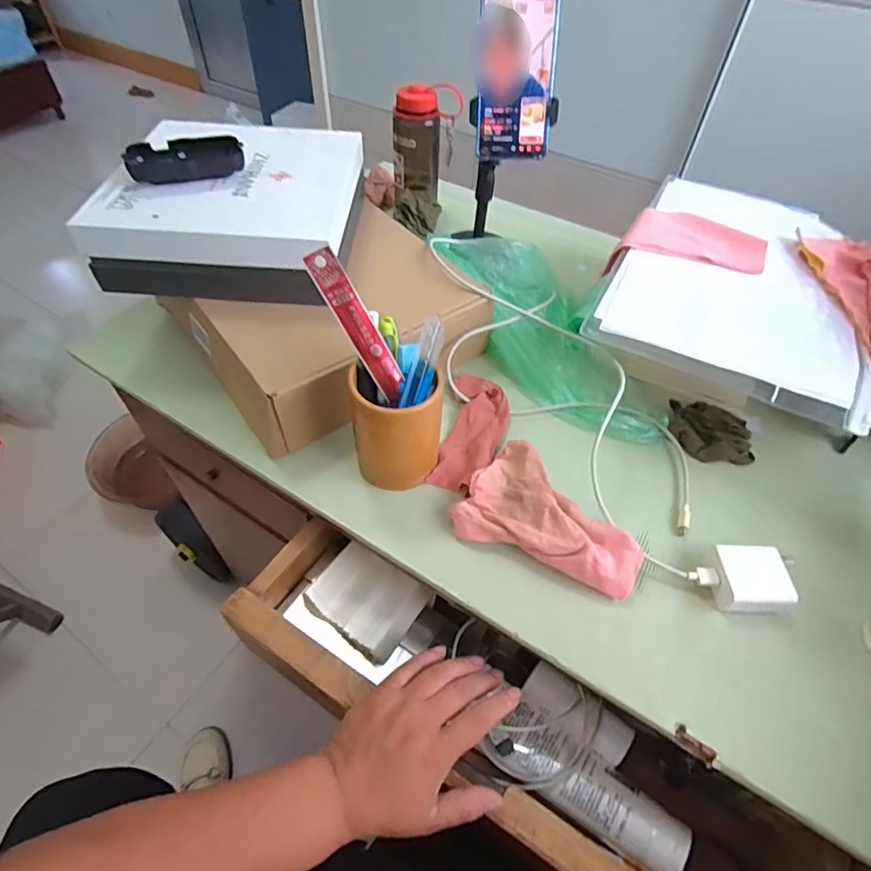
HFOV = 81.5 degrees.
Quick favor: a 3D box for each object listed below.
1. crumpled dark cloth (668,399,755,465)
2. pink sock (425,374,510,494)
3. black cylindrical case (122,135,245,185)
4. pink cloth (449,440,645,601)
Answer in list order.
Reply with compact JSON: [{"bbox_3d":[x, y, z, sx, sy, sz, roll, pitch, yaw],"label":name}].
[{"bbox_3d":[0.279,-0.003,0.512,0.087,0.026,0.052,28,55,19],"label":"crumpled dark cloth"},{"bbox_3d":[0.040,-0.005,0.517,0.061,0.014,0.146,12,52,7],"label":"pink sock"},{"bbox_3d":[-0.255,-0.284,0.518,0.110,0.024,0.052,-9,52,-10],"label":"black cylindrical case"},{"bbox_3d":[0.102,0.070,0.435,0.153,0.030,0.105,29,56,19],"label":"pink cloth"}]

